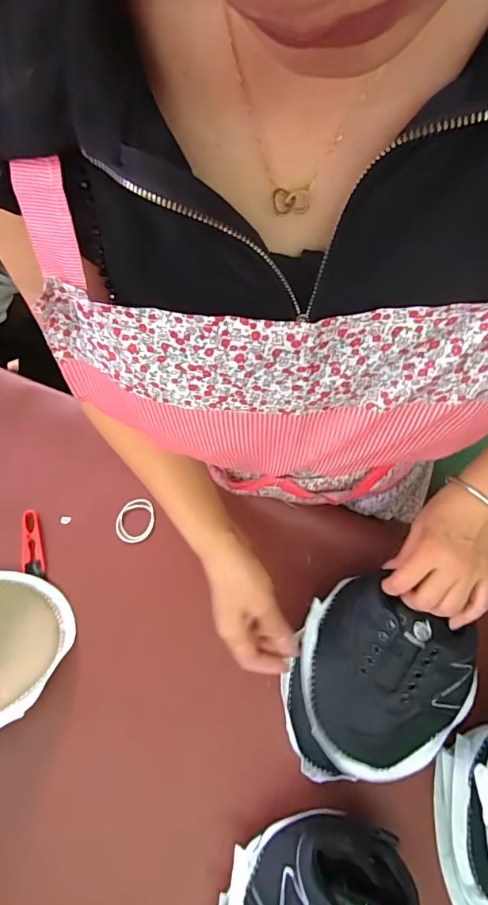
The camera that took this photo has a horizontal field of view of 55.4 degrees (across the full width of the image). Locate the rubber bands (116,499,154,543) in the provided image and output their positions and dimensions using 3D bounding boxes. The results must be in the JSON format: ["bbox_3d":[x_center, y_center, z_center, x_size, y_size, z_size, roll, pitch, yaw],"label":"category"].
[{"bbox_3d":[-0.146,0.090,0.623,0.049,0.004,0.060,5,64,0],"label":"rubber bands"}]

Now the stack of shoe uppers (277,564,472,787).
[{"bbox_3d":[0.128,0.237,0.473,0.165,0.116,0.168,36,68,14],"label":"stack of shoe uppers"}]

